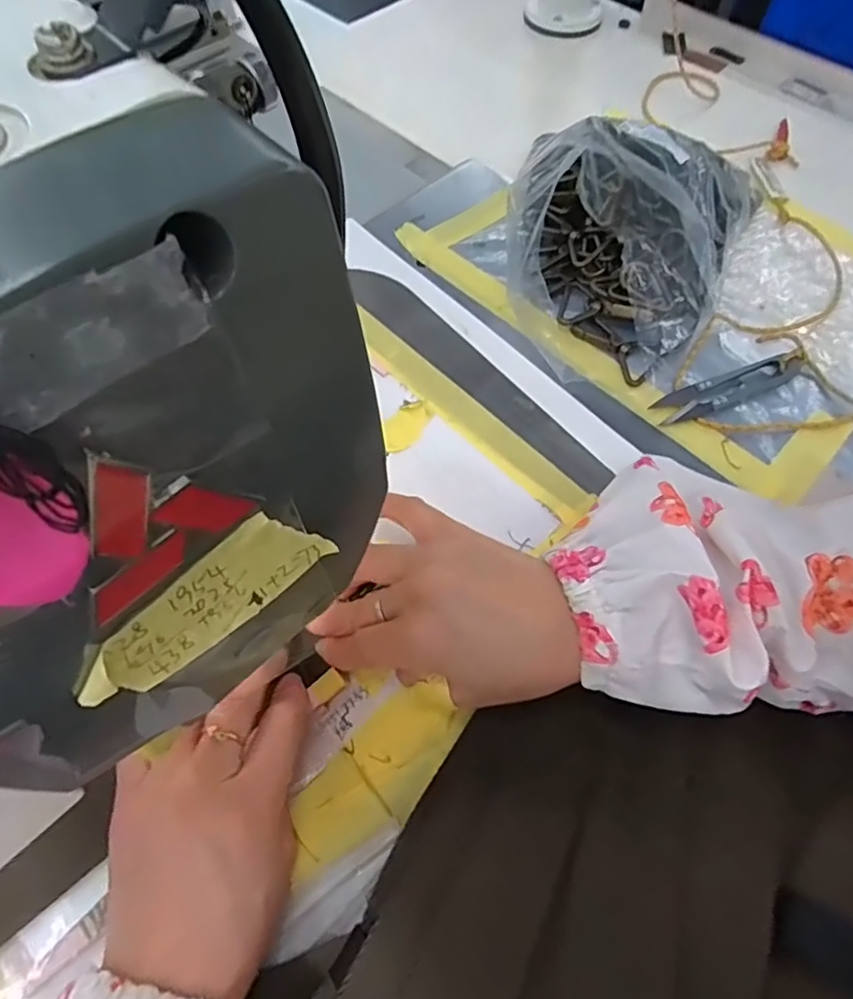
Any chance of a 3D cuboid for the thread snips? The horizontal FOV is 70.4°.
[{"bbox_3d":[0.191,-0.071,0.379,0.103,0.009,0.023,-22,64,-11],"label":"thread snips"}]

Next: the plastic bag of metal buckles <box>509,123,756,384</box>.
[{"bbox_3d":[0.130,-0.184,0.397,0.149,0.087,0.198,24,65,13],"label":"plastic bag of metal buckles"}]

